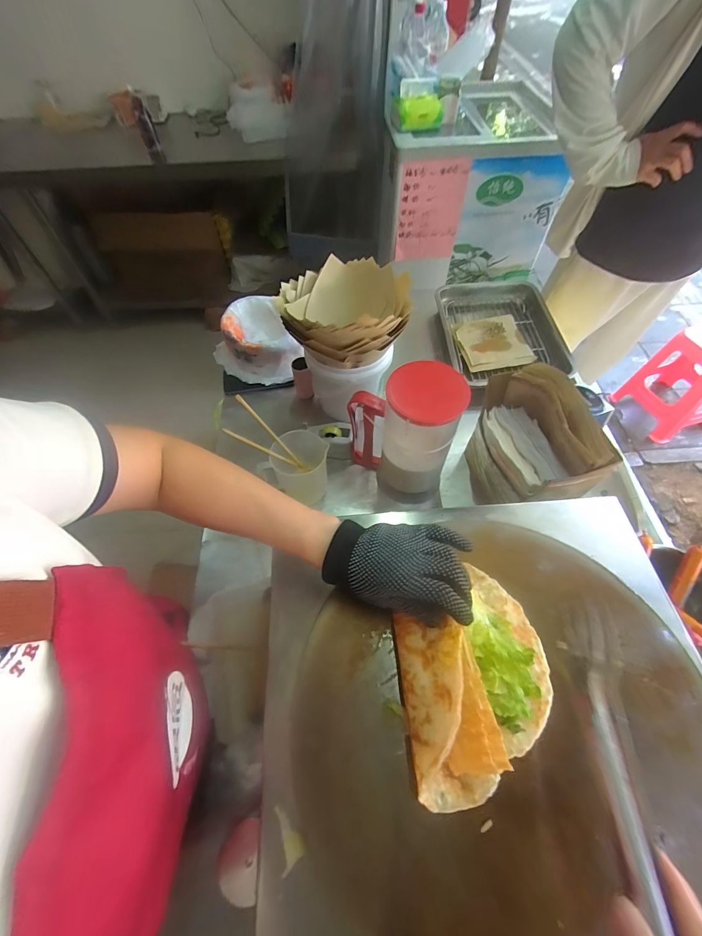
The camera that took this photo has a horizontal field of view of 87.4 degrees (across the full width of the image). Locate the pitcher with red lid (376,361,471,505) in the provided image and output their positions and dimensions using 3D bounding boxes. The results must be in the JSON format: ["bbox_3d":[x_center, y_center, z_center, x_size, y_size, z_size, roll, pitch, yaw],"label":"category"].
[{"bbox_3d":[0.107,-0.047,0.605,0.106,0.232,0.100,12,59,8],"label":"pitcher with red lid"}]

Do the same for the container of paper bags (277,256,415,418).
[{"bbox_3d":[-0.008,-0.226,0.690,0.209,0.239,0.202,-9,59,-4],"label":"container of paper bags"}]

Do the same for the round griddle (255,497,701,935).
[{"bbox_3d":[0.141,0.236,0.351,0.449,0.054,0.442,0,58,1],"label":"round griddle"}]

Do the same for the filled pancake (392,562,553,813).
[{"bbox_3d":[0.117,0.186,0.333,0.142,0.060,0.184,-4,58,-1],"label":"filled pancake"}]

